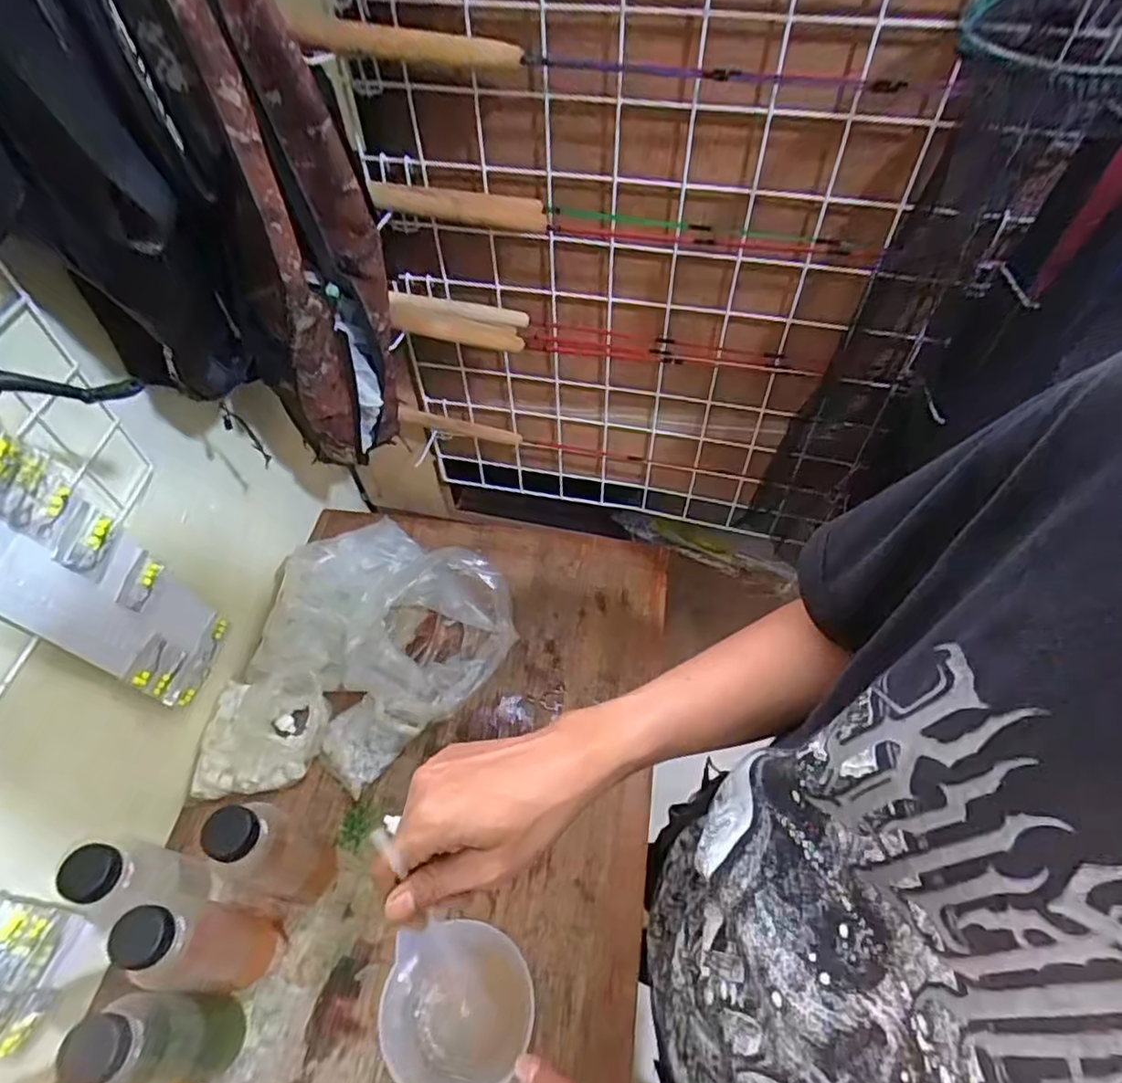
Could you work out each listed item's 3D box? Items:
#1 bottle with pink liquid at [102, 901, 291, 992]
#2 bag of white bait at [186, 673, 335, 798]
[{"bbox_3d":[-0.296,0.338,0.541,0.051,0.187,0.060,10,55,9],"label":"bottle with pink liquid"},{"bbox_3d":[-0.326,0.208,0.703,0.123,0.054,0.123,3,55,4],"label":"bag of white bait"}]

